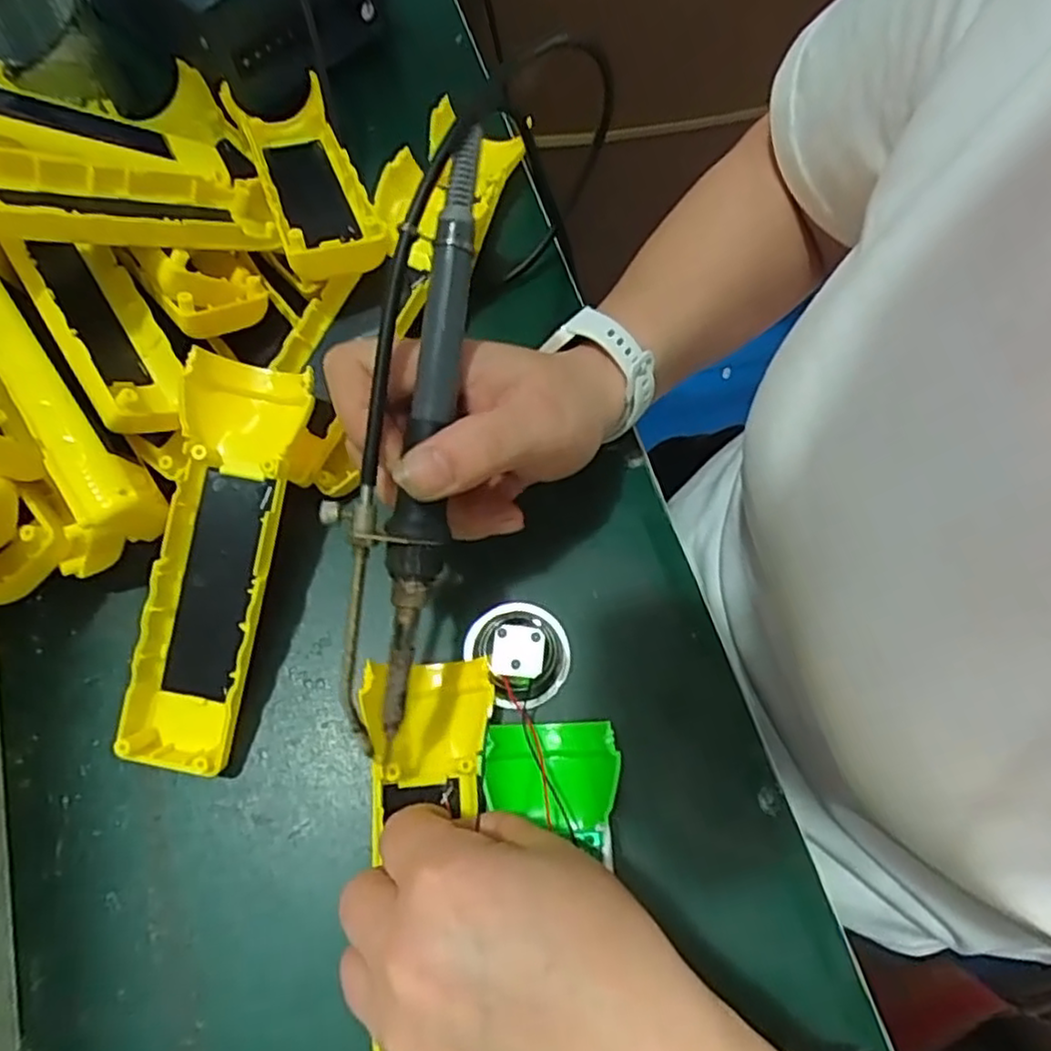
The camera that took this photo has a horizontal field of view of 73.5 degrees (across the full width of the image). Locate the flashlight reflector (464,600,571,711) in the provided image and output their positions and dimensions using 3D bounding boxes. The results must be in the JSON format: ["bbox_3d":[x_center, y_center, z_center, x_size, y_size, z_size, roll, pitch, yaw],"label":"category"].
[{"bbox_3d":[-0.002,0.051,0.295,0.040,0.026,0.044,0,68,-1],"label":"flashlight reflector"}]

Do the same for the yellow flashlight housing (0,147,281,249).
[{"bbox_3d":[-0.167,-0.132,0.294,0.049,0.025,0.134,48,39,14],"label":"yellow flashlight housing"}]

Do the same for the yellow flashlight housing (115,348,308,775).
[{"bbox_3d":[-0.124,0.013,0.287,0.045,0.025,0.163,9,84,3],"label":"yellow flashlight housing"}]

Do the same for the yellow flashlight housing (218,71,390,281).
[{"bbox_3d":[-0.107,-0.171,0.343,0.045,0.028,0.158,-22,54,-7],"label":"yellow flashlight housing"}]

